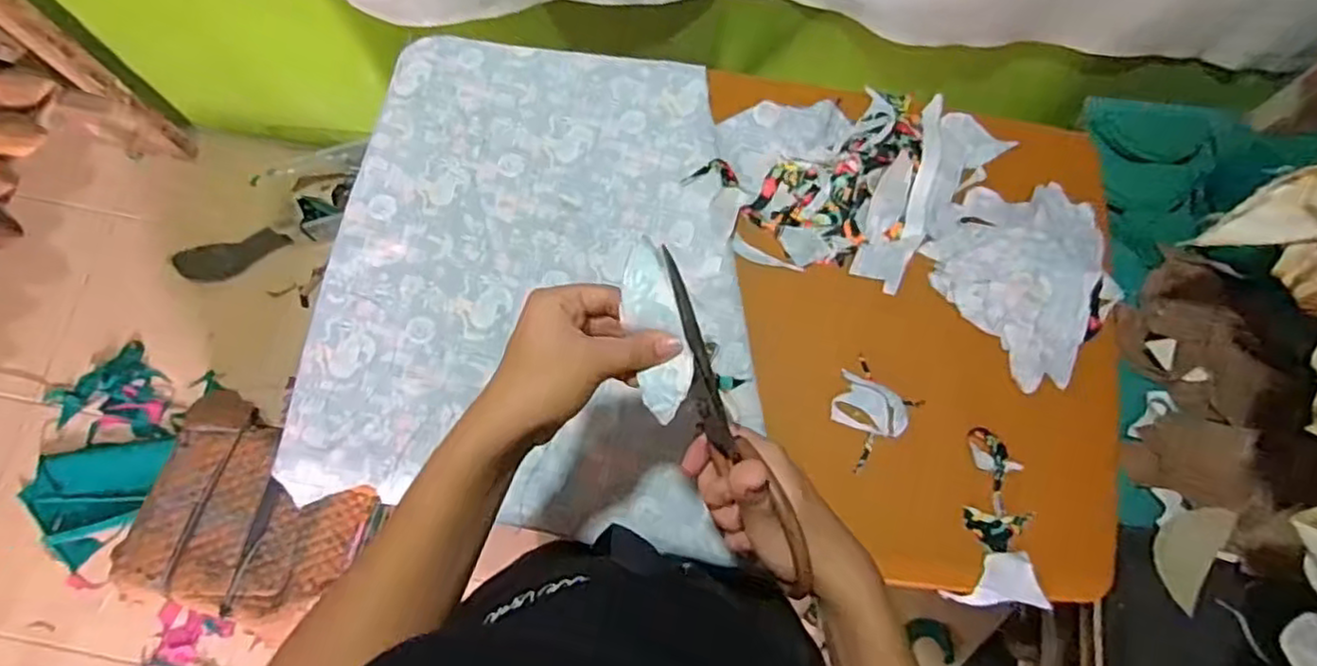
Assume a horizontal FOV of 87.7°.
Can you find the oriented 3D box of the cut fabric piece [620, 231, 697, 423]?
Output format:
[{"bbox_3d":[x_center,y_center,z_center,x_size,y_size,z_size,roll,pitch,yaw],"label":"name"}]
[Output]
[{"bbox_3d":[-0.001,-0.002,0.390,0.032,0.010,0.101,-10,89,-4],"label":"cut fabric piece"}]

